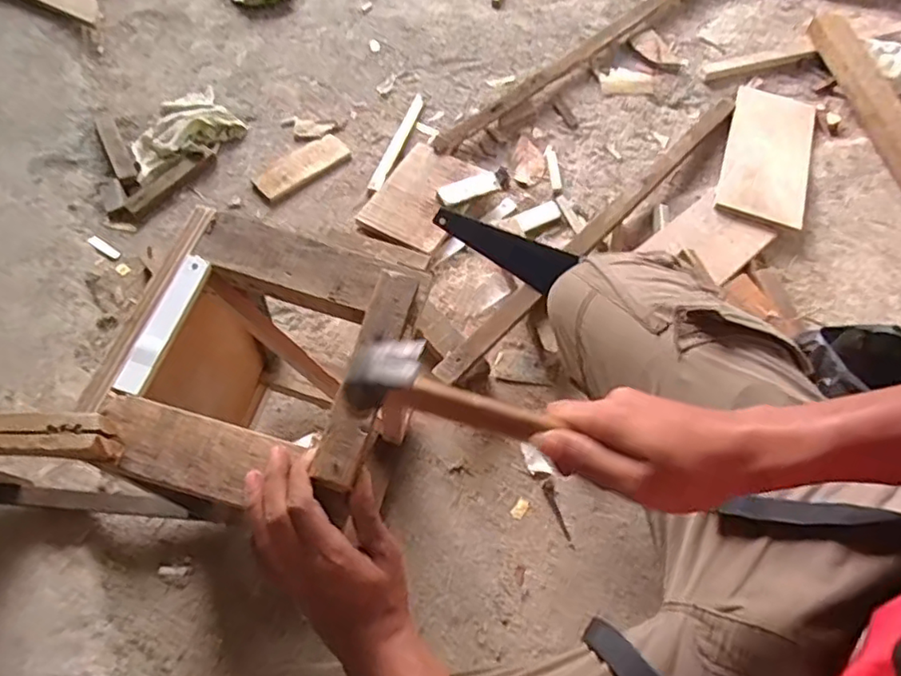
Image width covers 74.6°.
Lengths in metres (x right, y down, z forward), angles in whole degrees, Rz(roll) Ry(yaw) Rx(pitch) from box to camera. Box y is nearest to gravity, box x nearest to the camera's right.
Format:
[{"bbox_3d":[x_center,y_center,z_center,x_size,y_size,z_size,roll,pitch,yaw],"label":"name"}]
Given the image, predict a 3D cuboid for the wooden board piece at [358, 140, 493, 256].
[{"bbox_3d":[-0.041,-0.242,0.985,0.142,0.021,0.203,28,64,11],"label":"wooden board piece"}]

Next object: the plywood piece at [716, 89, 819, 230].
[{"bbox_3d":[0.535,-0.308,0.989,0.141,0.016,0.333,25,56,3],"label":"plywood piece"}]

